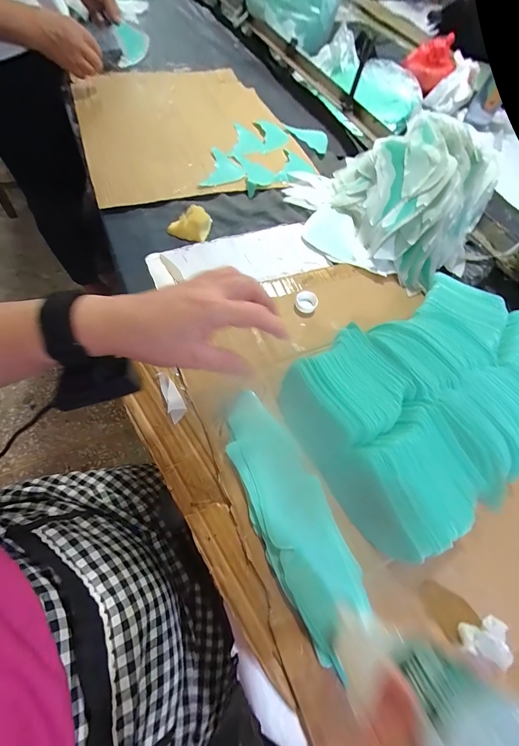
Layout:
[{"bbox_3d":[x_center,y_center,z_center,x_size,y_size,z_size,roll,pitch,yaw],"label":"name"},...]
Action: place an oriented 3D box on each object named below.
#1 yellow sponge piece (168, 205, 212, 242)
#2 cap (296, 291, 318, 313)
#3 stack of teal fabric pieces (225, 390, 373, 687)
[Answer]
[{"bbox_3d":[-0.122,-0.263,0.533,0.077,0.040,0.056,-8,63,-10],"label":"yellow sponge piece"},{"bbox_3d":[0.072,-0.108,0.462,0.032,0.013,0.033,3,62,-5],"label":"cap"},{"bbox_3d":[0.029,0.138,0.321,0.075,0.018,0.251,-18,65,-15],"label":"stack of teal fabric pieces"}]

